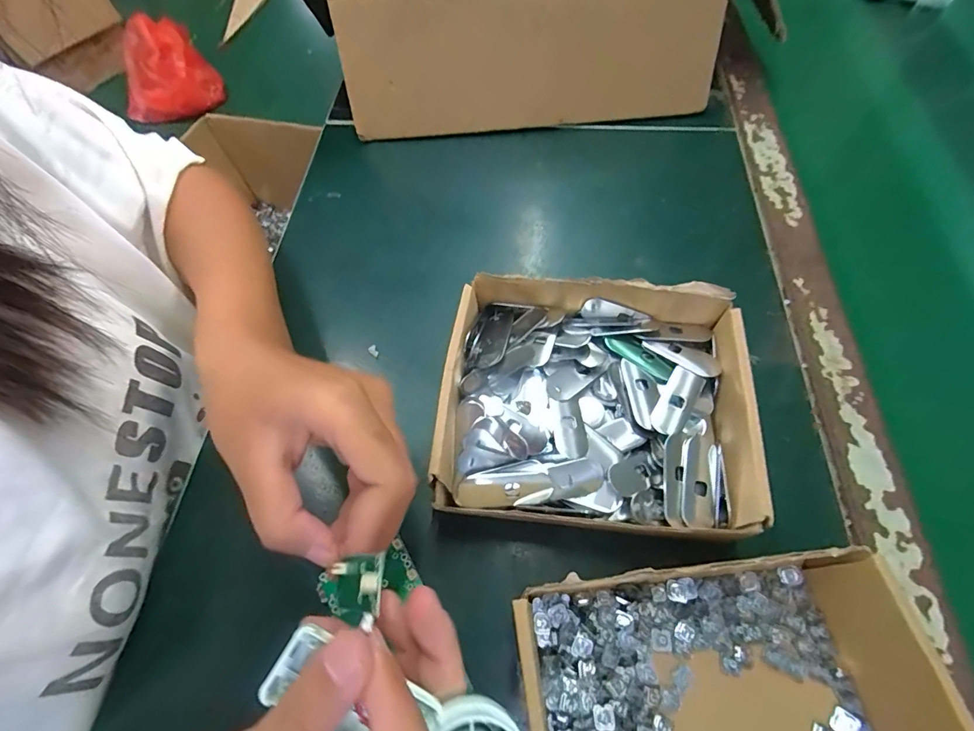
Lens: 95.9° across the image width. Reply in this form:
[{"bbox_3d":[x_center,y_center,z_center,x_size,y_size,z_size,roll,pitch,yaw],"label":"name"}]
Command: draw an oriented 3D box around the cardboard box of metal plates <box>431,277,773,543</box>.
[{"bbox_3d":[0.062,0.024,0.262,0.170,0.050,0.145,4,62,5],"label":"cardboard box of metal plates"}]

